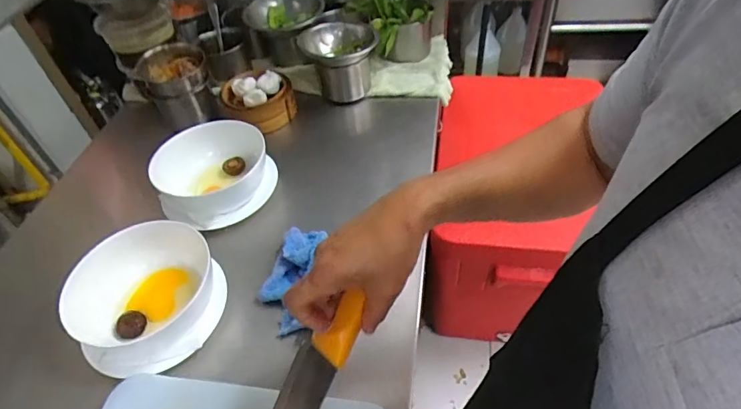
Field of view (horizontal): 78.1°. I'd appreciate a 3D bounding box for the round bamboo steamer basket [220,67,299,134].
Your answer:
[{"bbox_3d":[-0.231,-0.222,0.942,0.136,0.078,0.147,-3,48,4],"label":"round bamboo steamer basket"}]

